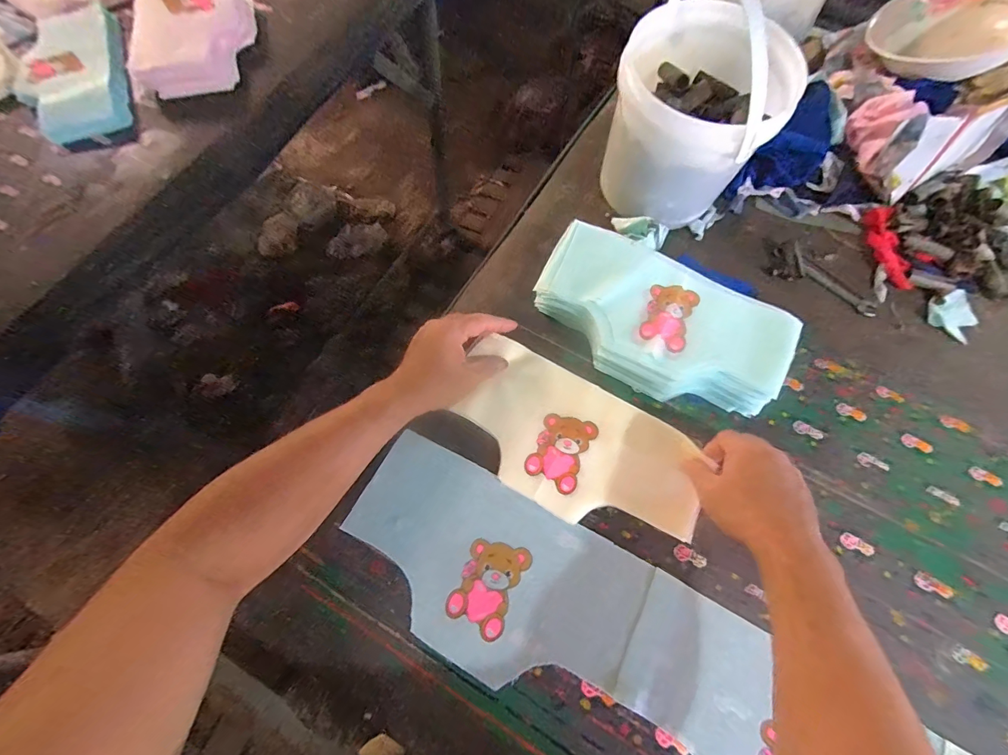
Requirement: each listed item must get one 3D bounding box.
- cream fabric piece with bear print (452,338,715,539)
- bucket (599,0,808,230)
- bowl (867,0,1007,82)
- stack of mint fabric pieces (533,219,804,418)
[{"bbox_3d":[0.078,0.071,0.469,0.275,0.031,0.147,28,66,12],"label":"cream fabric piece with bear print"},{"bbox_3d":[0.239,-0.339,0.540,0.191,0.215,0.203,1,66,-2],"label":"bucket"},{"bbox_3d":[0.613,-0.488,0.585,0.191,0.063,0.173,-25,61,5],"label":"bowl"},{"bbox_3d":[0.187,-0.066,0.509,0.302,0.070,0.152,26,68,8],"label":"stack of mint fabric pieces"}]

